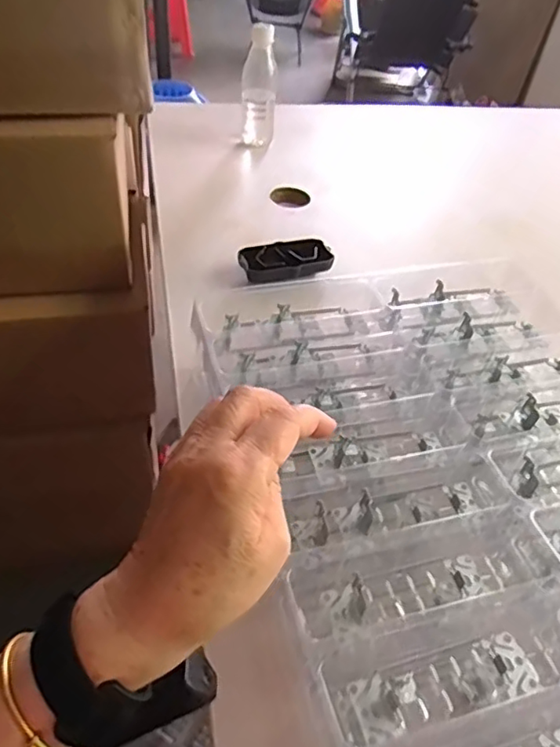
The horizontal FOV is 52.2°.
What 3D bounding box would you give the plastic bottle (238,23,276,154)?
[{"bbox_3d":[-0.033,-0.447,0.901,0.052,0.181,0.052,2,45,-4],"label":"plastic bottle"}]

